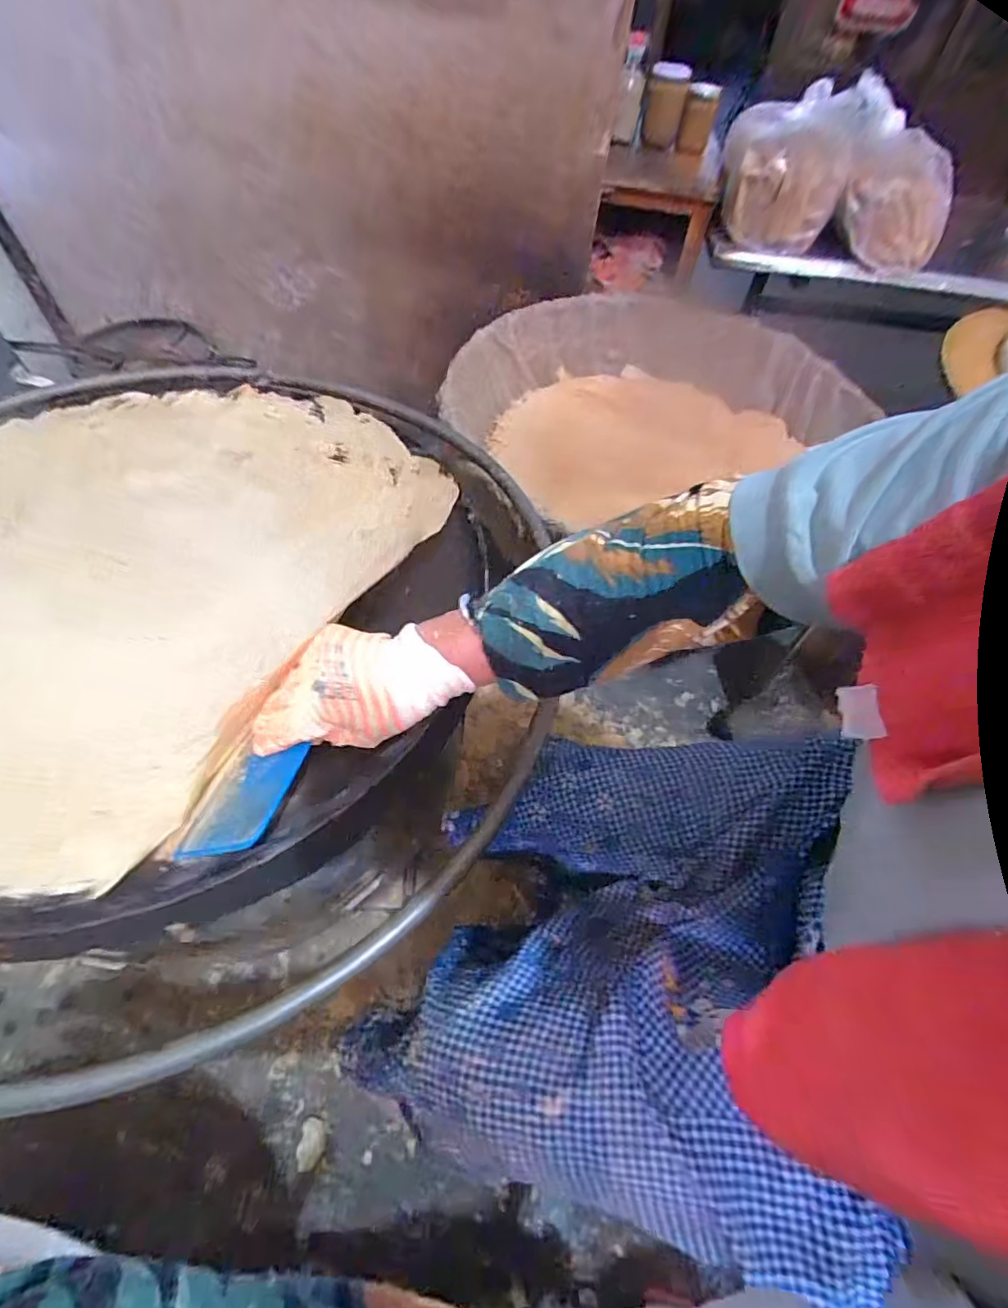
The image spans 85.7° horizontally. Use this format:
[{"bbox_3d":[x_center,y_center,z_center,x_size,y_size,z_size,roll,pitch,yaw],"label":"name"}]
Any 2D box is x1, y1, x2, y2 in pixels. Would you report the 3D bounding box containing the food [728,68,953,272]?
[{"bbox_3d":[0.552,-0.787,0.888,0.357,0.179,0.198,16,56,6],"label":"food"}]

